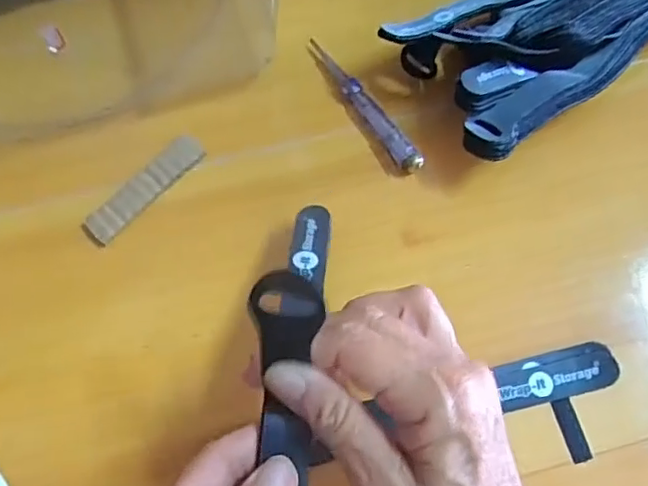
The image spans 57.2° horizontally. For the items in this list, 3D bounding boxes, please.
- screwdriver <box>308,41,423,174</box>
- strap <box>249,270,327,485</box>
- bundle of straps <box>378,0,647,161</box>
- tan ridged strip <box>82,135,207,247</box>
[{"bbox_3d":[0.026,-0.093,0.387,0.013,0.010,0.120,-30,72,-10],"label":"screwdriver"},{"bbox_3d":[-0.013,0.066,0.219,0.028,0.033,0.110,-2,87,0],"label":"strap"},{"bbox_3d":[0.176,-0.157,0.389,0.275,0.049,0.102,-35,73,-11],"label":"bundle of straps"},{"bbox_3d":[-0.111,-0.034,0.371,0.023,0.005,0.087,41,75,15],"label":"tan ridged strip"}]

